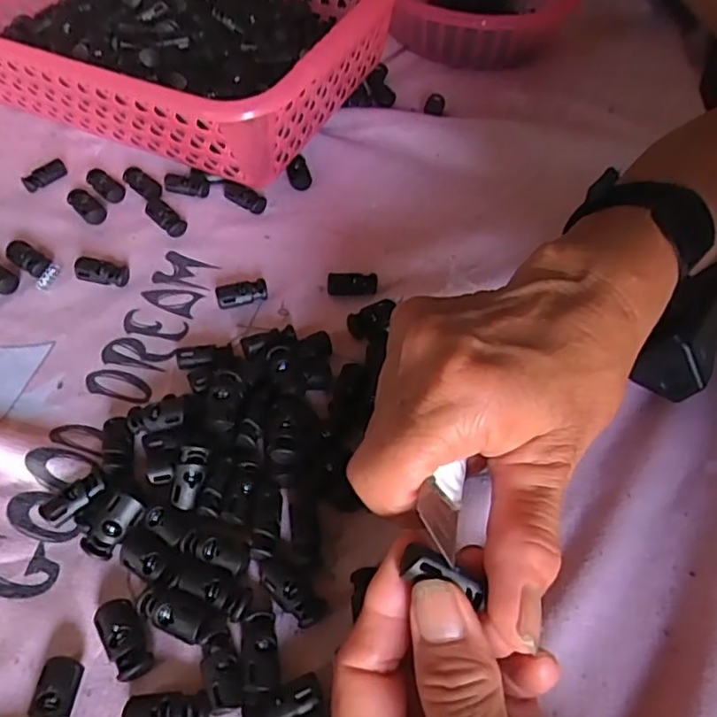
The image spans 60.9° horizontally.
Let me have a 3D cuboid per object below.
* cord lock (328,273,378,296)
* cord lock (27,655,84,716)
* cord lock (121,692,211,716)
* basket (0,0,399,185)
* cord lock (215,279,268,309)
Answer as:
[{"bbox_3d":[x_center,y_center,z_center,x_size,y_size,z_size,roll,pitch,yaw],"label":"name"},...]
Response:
[{"bbox_3d":[-0.003,-0.042,0.341,0.027,0.006,0.013,3,52,-2],"label":"cord lock"},{"bbox_3d":[-0.105,0.119,0.211,0.013,0.008,0.027,5,52,0],"label":"cord lock"},{"bbox_3d":[-0.065,0.123,0.210,0.028,0.010,0.014,-4,52,-7],"label":"cord lock"},{"bbox_3d":[-0.135,-0.227,0.425,0.298,0.099,0.206,24,54,14],"label":"basket"},{"bbox_3d":[-0.064,-0.036,0.334,0.028,0.008,0.014,-14,54,-15],"label":"cord lock"}]

